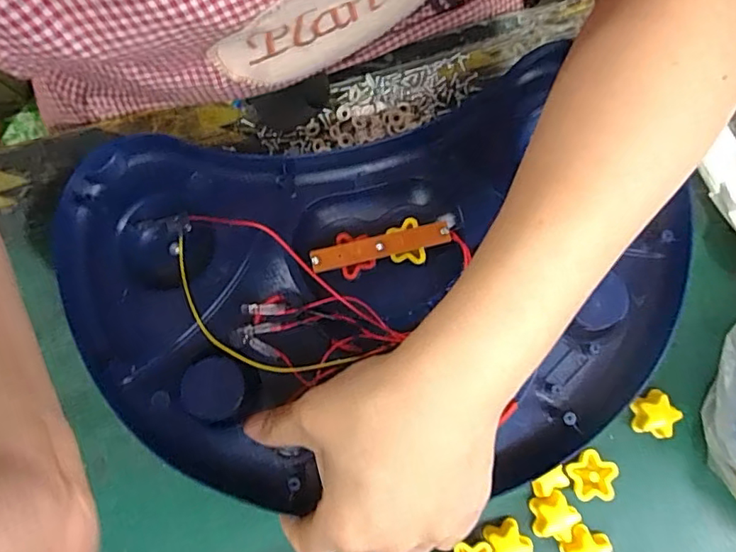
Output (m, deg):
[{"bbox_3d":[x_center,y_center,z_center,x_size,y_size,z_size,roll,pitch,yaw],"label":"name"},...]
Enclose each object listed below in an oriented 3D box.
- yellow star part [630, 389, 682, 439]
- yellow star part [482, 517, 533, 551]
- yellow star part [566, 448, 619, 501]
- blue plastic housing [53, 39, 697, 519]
[{"bbox_3d":[0.165,0.081,0.310,0.024,0.014,0.026,-31,80,-4],"label":"yellow star part"},{"bbox_3d":[0.077,0.149,0.296,0.023,0.012,0.025,-16,79,-2],"label":"yellow star part"},{"bbox_3d":[0.126,0.113,0.304,0.025,0.017,0.026,-21,80,-3],"label":"yellow star part"},{"bbox_3d":[0.000,0.009,0.299,0.316,0.041,0.210,-10,79,0],"label":"blue plastic housing"}]

